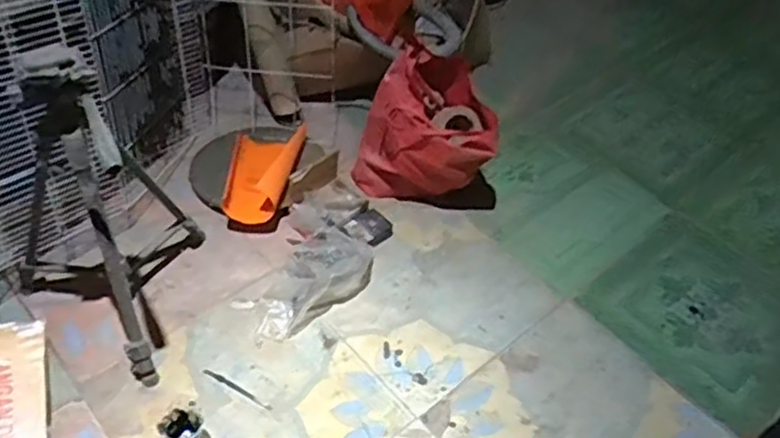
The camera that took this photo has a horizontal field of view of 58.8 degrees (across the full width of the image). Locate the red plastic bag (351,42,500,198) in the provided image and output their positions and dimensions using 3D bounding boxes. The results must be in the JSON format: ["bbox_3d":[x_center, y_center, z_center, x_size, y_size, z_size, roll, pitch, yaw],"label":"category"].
[{"bbox_3d":[0.073,-0.174,1.436,0.276,0.299,0.145,7,47,0],"label":"red plastic bag"}]

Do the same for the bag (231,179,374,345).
[{"bbox_3d":[-0.137,0.067,1.333,0.199,0.107,0.370,22,48,13],"label":"bag"}]

